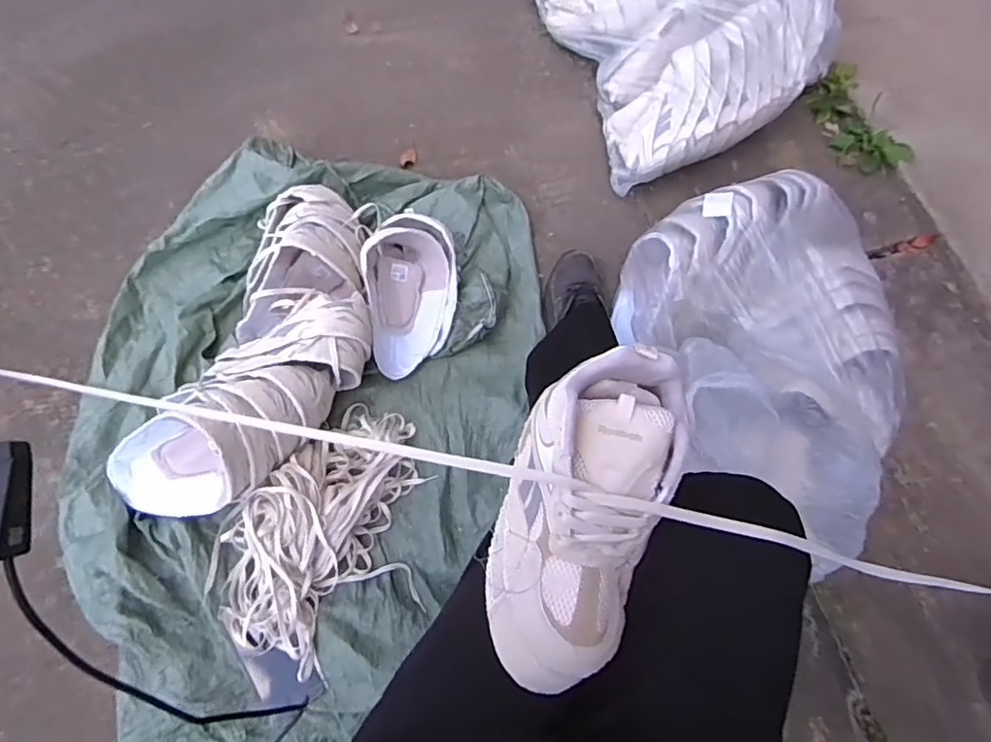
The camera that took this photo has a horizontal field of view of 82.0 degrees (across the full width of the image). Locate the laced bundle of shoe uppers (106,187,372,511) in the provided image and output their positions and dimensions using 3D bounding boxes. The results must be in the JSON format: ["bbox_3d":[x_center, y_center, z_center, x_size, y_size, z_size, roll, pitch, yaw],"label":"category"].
[{"bbox_3d":[-0.317,-0.027,0.817,0.238,0.123,0.518,24,71,9],"label":"laced bundle of shoe uppers"}]

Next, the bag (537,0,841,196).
[{"bbox_3d":[0.386,-0.655,1.010,0.469,0.320,0.490,-15,70,-6],"label":"bag"}]

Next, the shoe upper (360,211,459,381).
[{"bbox_3d":[-0.130,-0.124,0.902,0.138,0.104,0.247,-3,69,-3],"label":"shoe upper"}]

